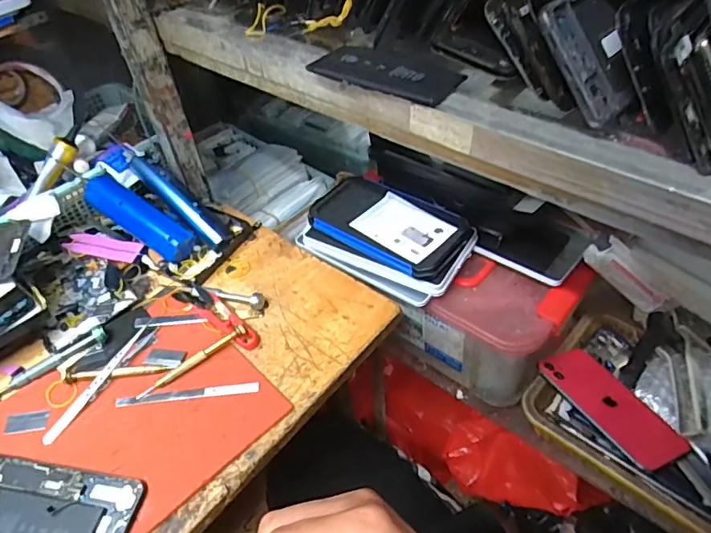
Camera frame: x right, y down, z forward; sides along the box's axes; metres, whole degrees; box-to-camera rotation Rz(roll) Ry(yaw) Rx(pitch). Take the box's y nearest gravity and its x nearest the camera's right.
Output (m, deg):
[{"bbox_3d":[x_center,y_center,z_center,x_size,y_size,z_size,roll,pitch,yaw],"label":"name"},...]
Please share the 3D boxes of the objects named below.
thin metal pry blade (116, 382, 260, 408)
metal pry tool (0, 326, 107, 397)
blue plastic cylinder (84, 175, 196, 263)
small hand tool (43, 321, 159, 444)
[{"bbox_3d":[-0.152,0.116,0.467,0.130,0.004,0.011,-7,46,0],"label":"thin metal pry blade"},{"bbox_3d":[-0.306,0.103,0.493,0.145,0.013,0.018,-32,55,-11],"label":"metal pry tool"},{"bbox_3d":[-0.241,-0.058,0.576,0.131,0.031,0.042,36,55,1],"label":"blue plastic cylinder"},{"bbox_3d":[-0.237,0.104,0.481,0.015,0.012,0.133,21,53,23],"label":"small hand tool"}]

